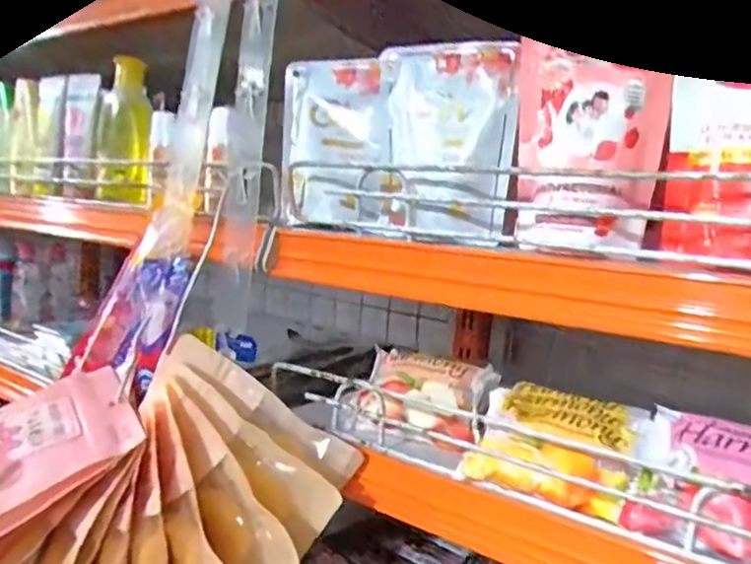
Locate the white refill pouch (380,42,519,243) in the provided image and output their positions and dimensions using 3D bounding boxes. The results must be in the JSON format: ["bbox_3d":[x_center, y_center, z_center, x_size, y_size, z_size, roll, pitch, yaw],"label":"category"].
[{"bbox_3d":[0.044,-0.089,0.381,0.079,0.115,0.018,7,8,24],"label":"white refill pouch"}]

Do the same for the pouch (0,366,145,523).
[{"bbox_3d":[-0.242,0.112,0.381,0.167,0.020,0.124,-27,38,-26],"label":"pouch"}]

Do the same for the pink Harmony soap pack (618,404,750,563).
[{"bbox_3d":[0.199,0.111,0.324,0.108,0.053,0.079,8,8,32],"label":"pink Harmony soap pack"}]

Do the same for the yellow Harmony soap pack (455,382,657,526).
[{"bbox_3d":[0.124,0.102,0.395,0.101,0.041,0.113,8,8,29],"label":"yellow Harmony soap pack"}]

